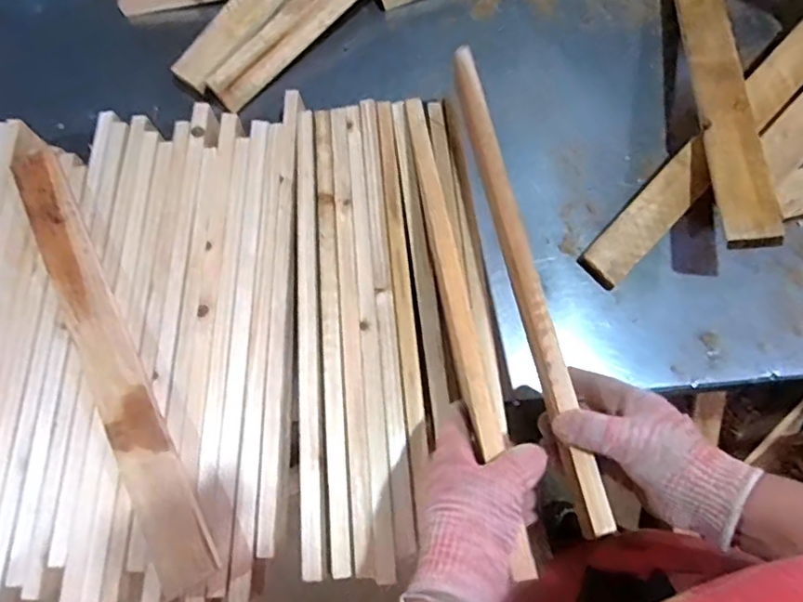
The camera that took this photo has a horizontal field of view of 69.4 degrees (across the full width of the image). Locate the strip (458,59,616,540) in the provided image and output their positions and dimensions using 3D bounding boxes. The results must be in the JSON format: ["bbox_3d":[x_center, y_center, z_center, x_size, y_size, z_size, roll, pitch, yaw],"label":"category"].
[{"bbox_3d":[0.107,-0.048,0.537,0.023,0.021,0.493,-10,67,-2],"label":"strip"}]

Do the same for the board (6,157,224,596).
[{"bbox_3d":[-0.297,0.040,0.577,0.052,0.026,0.490,-28,73,-8],"label":"board"}]

